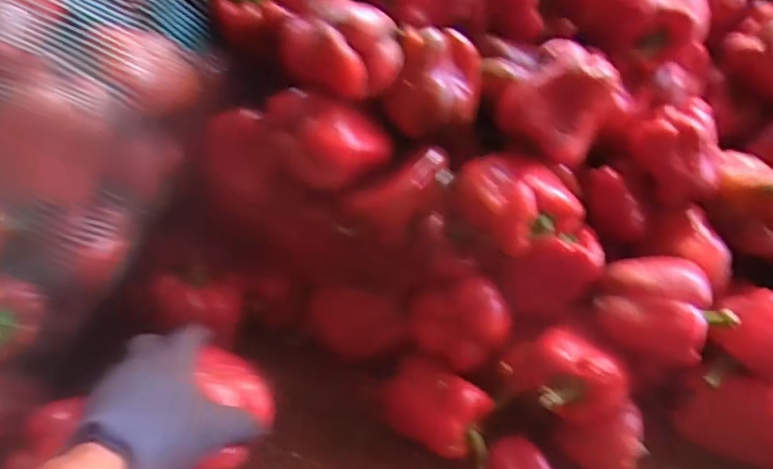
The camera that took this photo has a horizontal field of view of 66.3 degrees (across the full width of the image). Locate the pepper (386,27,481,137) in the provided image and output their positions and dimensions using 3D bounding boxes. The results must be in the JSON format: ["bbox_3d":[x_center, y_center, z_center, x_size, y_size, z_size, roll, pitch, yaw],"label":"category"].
[{"bbox_3d":[0.047,-0.141,0.547,0.079,0.070,0.100,10,56,7],"label":"pepper"}]

